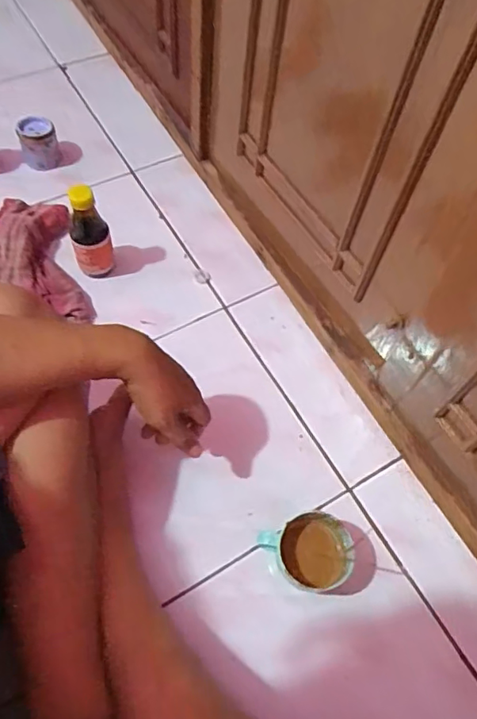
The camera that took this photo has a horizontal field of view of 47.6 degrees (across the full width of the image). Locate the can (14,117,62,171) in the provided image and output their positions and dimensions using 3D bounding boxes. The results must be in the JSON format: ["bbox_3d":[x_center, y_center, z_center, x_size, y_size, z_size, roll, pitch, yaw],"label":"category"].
[{"bbox_3d":[-0.336,-0.364,0.917,0.060,0.078,0.059,2,62,-3],"label":"can"}]

